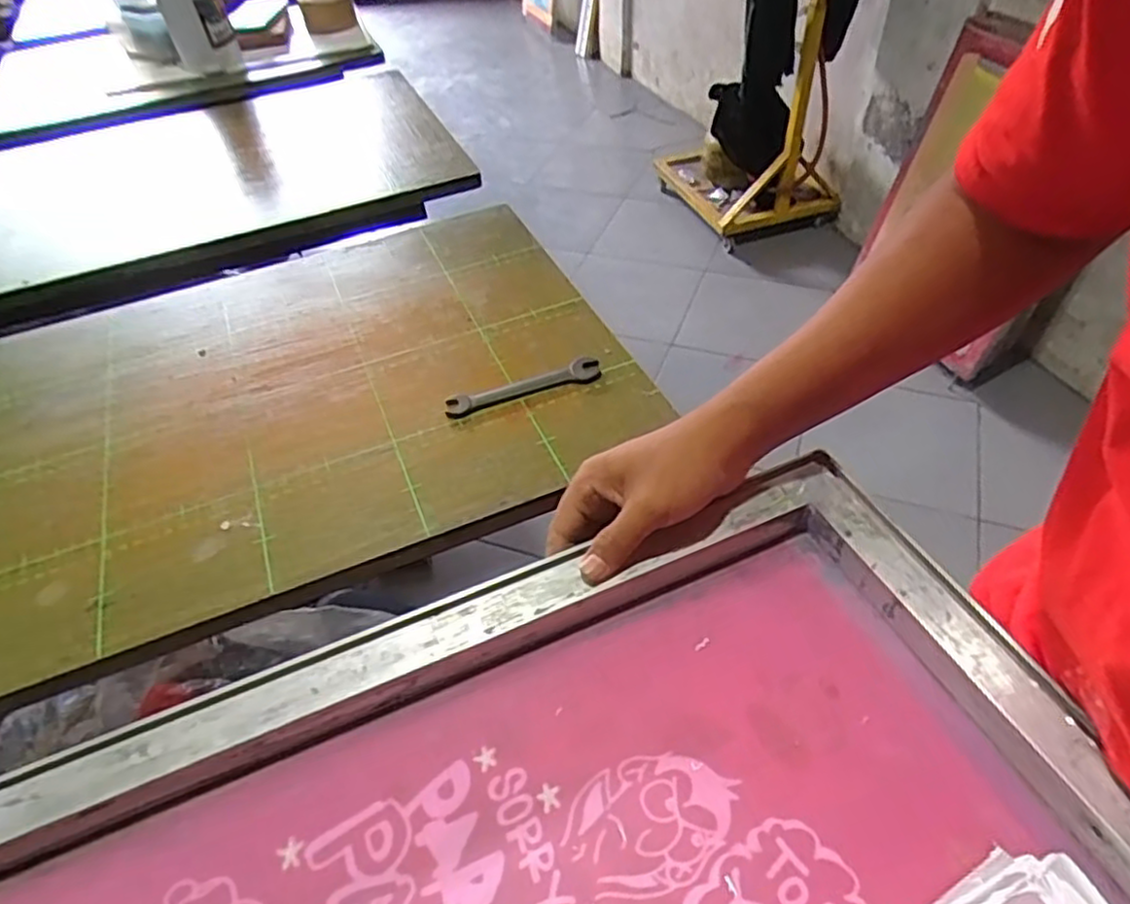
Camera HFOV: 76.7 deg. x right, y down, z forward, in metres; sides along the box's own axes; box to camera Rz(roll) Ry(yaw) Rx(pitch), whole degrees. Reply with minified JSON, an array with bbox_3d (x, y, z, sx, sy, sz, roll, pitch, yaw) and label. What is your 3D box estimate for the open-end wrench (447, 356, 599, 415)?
[{"bbox_3d":[-0.033,-0.053,0.564,0.121,0.007,0.023,-17,47,-12],"label":"open-end wrench"}]

